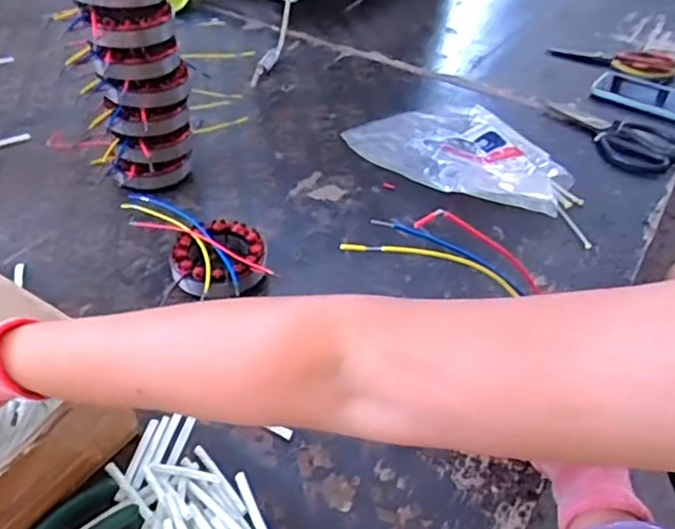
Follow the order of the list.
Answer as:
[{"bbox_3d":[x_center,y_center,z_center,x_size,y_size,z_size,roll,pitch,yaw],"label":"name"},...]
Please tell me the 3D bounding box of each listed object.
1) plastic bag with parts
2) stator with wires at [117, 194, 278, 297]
[{"bbox_3d":[0.151,-0.140,0.734,0.209,0.064,0.257,-16,46,-22],"label":"plastic bag with parts"},{"bbox_3d":[-0.131,-0.022,0.609,0.087,0.037,0.184,-23,49,-28],"label":"stator with wires"}]

